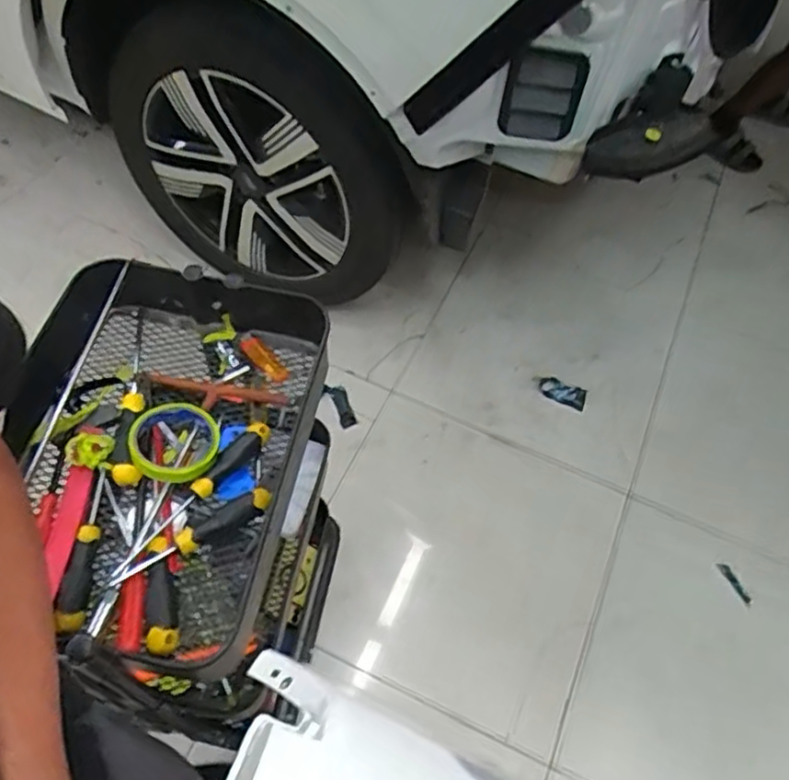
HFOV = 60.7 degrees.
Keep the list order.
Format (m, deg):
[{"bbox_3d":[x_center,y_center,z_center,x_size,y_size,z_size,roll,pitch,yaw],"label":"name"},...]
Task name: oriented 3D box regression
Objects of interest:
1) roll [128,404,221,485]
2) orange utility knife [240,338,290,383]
[{"bbox_3d":[-0.241,0.059,0.739,0.094,0.025,0.094,8,49,-9],"label":"roll"},{"bbox_3d":[-0.163,-0.039,0.840,0.022,0.012,0.077,-37,67,-24],"label":"orange utility knife"}]

